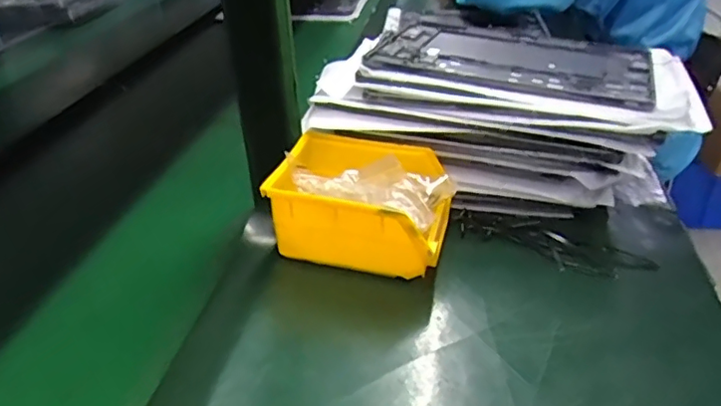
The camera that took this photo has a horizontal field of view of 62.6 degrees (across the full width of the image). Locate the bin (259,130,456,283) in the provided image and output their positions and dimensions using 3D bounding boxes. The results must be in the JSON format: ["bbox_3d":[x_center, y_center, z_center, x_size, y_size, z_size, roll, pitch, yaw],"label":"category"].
[{"bbox_3d":[0.003,-0.001,0.506,0.139,0.082,0.105,8,34,14],"label":"bin"}]

